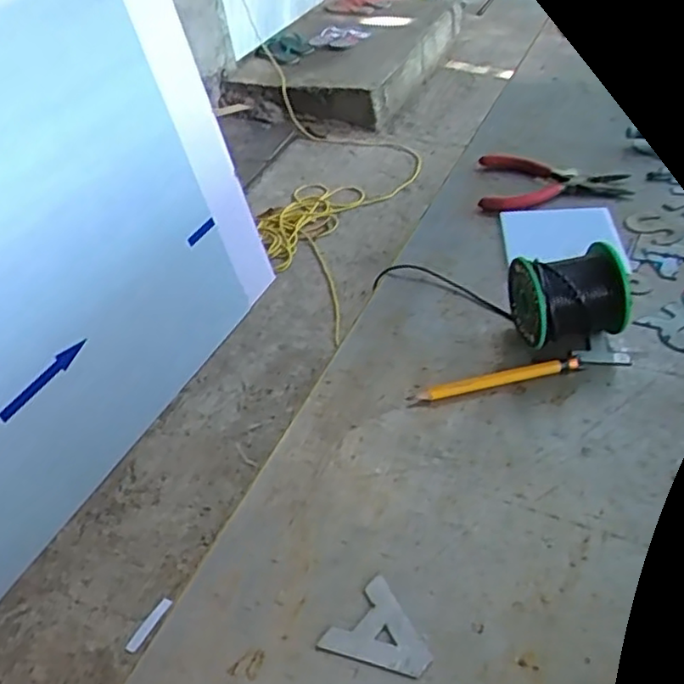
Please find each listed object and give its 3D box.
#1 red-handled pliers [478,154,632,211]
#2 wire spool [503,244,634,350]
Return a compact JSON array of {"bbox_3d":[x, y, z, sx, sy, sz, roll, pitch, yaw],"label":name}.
[{"bbox_3d":[0.224,-0.175,0.733,0.146,0.016,0.121,1,41,10],"label":"red-handled pliers"},{"bbox_3d":[0.176,-0.036,0.532,0.086,0.066,0.072,-8,41,0],"label":"wire spool"}]

